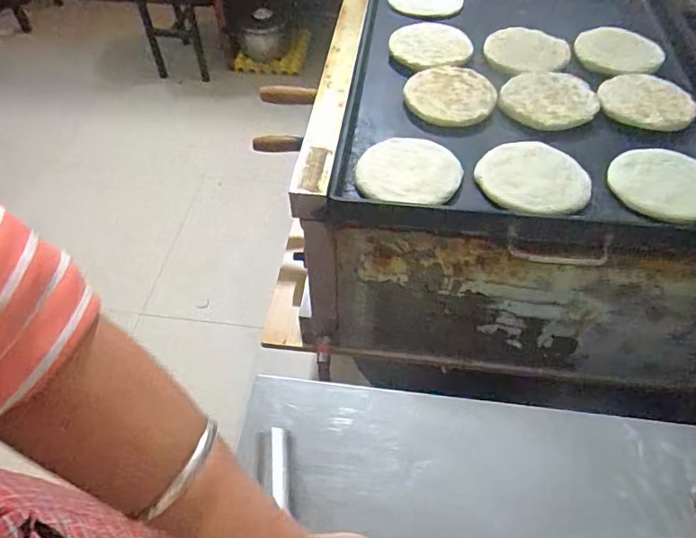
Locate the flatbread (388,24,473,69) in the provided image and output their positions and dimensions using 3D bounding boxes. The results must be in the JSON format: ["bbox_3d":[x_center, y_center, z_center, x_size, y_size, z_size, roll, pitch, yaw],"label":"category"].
[{"bbox_3d":[0.124,-0.341,0.783,0.097,0.028,0.119,-28,57,-20],"label":"flatbread"}]

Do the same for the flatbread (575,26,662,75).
[{"bbox_3d":[0.406,-0.332,0.774,0.124,0.014,0.124,0,54,-1],"label":"flatbread"}]

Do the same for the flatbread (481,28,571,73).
[{"bbox_3d":[0.274,-0.333,0.784,0.125,0.014,0.125,11,52,9],"label":"flatbread"}]

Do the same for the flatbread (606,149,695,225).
[{"bbox_3d":[0.383,-0.103,0.618,0.123,0.020,0.123,0,52,0],"label":"flatbread"}]

